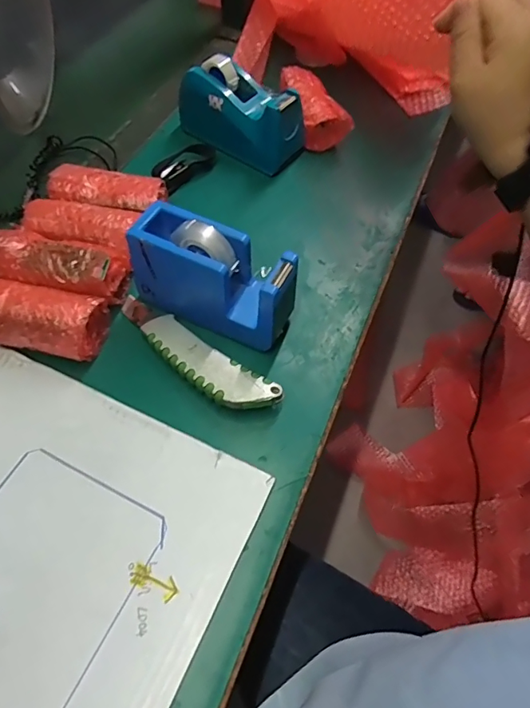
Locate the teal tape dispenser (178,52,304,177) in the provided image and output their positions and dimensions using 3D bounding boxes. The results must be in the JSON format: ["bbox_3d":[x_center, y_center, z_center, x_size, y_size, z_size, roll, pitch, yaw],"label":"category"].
[{"bbox_3d":[-0.029,-0.258,0.508,0.142,0.082,0.060,31,62,16],"label":"teal tape dispenser"}]

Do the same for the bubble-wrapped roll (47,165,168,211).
[{"bbox_3d":[-0.149,-0.152,0.446,0.105,0.036,0.040,4,58,1],"label":"bubble-wrapped roll"}]

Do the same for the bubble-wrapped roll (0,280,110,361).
[{"bbox_3d":[-0.184,-0.027,0.369,0.101,0.045,0.049,8,58,3],"label":"bubble-wrapped roll"}]

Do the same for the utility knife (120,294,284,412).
[{"bbox_3d":[-0.062,-0.001,0.379,0.164,0.023,0.039,35,64,18],"label":"utility knife"}]

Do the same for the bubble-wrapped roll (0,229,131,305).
[{"bbox_3d":[-0.174,-0.069,0.395,0.107,0.050,0.047,9,58,4],"label":"bubble-wrapped roll"}]

